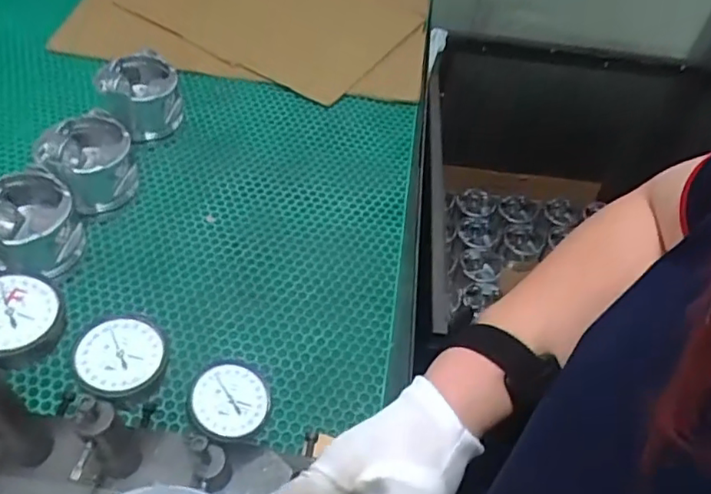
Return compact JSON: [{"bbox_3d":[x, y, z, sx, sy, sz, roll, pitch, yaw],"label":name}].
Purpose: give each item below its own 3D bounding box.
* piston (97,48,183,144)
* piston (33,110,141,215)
[{"bbox_3d":[-0.291,-0.196,0.804,0.101,0.094,0.107,-16,52,-20],"label":"piston"},{"bbox_3d":[-0.313,-0.092,0.697,0.096,0.095,0.090,-18,53,-21],"label":"piston"}]

